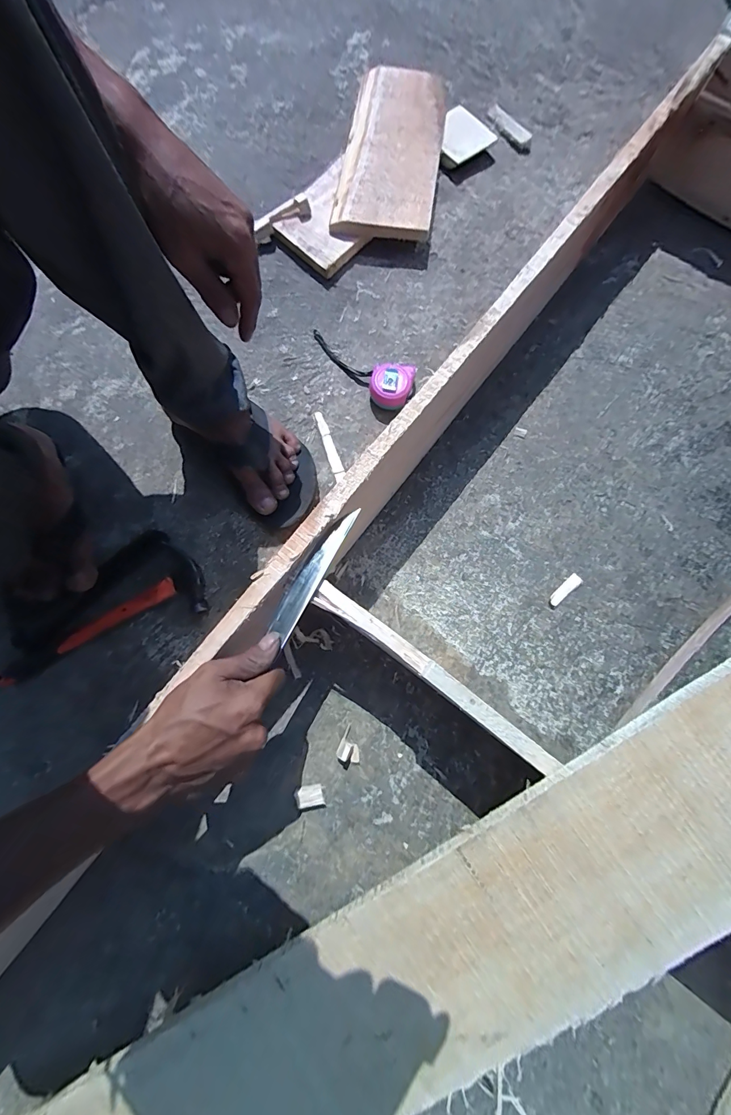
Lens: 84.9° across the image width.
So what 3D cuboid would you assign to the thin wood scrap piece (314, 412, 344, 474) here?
[{"bbox_3d":[-0.052,-0.162,0.562,0.016,0.005,0.097,-18,78,-3],"label":"thin wood scrap piece"}]

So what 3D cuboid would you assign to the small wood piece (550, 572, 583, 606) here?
[{"bbox_3d":[0.255,0.041,0.512,0.051,0.004,0.015,-41,80,-7],"label":"small wood piece"}]

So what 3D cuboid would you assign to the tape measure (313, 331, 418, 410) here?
[{"bbox_3d":[-0.010,-0.269,0.569,0.174,0.036,0.060,29,80,7],"label":"tape measure"}]

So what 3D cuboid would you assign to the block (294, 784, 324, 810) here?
[{"bbox_3d":[-0.064,0.274,0.457,0.031,0.010,0.023,-8,78,-1],"label":"block"}]

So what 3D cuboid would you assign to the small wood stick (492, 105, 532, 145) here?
[{"bbox_3d":[0.245,-0.731,0.675,0.030,0.010,0.086,-38,80,-7],"label":"small wood stick"}]

